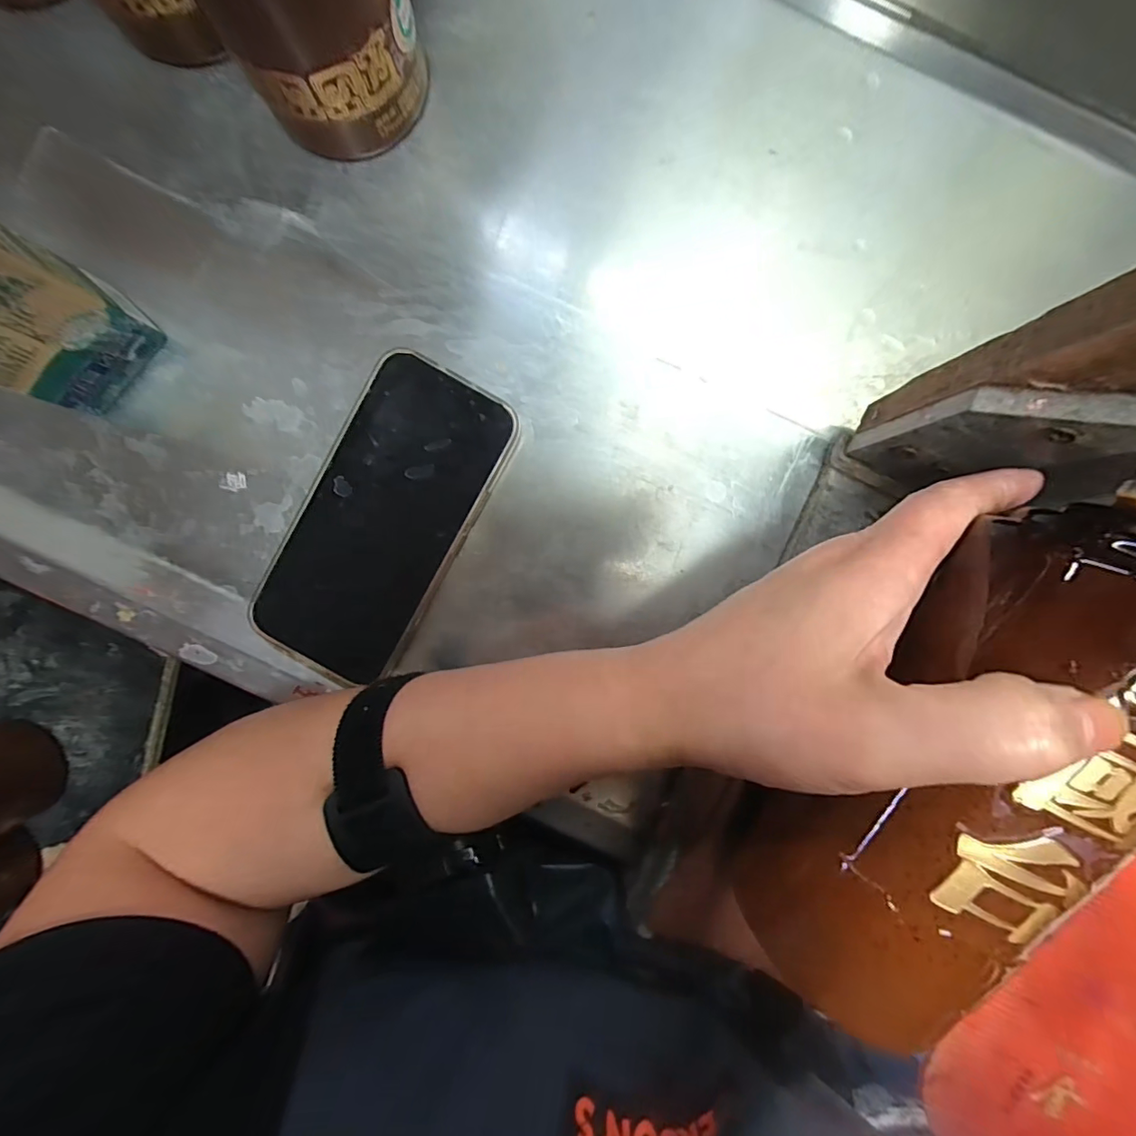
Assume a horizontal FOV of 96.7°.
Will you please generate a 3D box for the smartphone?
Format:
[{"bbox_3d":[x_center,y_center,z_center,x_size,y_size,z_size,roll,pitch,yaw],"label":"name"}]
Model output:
[{"bbox_3d":[-0.091,-0.021,0.252,0.078,0.013,0.159,31,93,1],"label":"smartphone"}]

